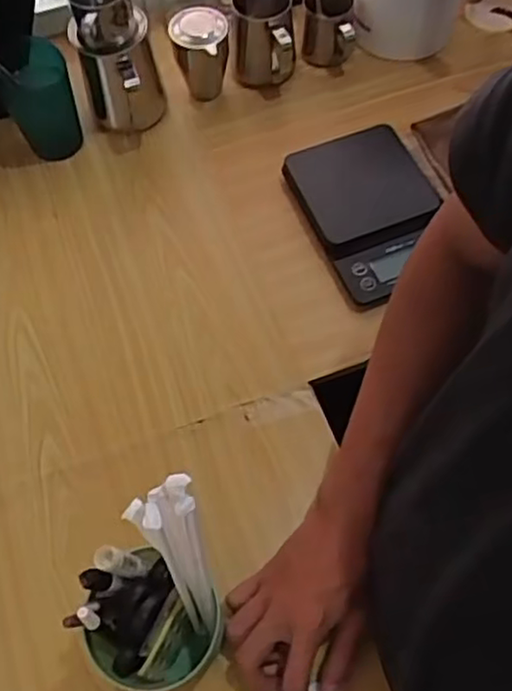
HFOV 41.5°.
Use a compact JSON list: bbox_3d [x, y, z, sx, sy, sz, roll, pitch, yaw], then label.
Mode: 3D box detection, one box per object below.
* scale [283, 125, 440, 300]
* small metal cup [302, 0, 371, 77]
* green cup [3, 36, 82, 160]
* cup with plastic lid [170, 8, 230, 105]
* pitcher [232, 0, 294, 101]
[{"bbox_3d":[0.123,-0.146,0.699,0.136,0.030,0.193,-23,65,-9],"label":"scale"},{"bbox_3d":[0.089,-0.372,0.784,0.067,0.072,0.061,-1,64,2],"label":"small metal cup"},{"bbox_3d":[-0.231,-0.264,0.736,0.069,0.095,0.070,-1,64,2],"label":"green cup"},{"bbox_3d":[-0.059,-0.322,0.762,0.059,0.092,0.052,-12,64,-4],"label":"cup with plastic lid"},{"bbox_3d":[0.008,-0.346,0.766,0.065,0.095,0.076,-2,64,1],"label":"pitcher"}]

